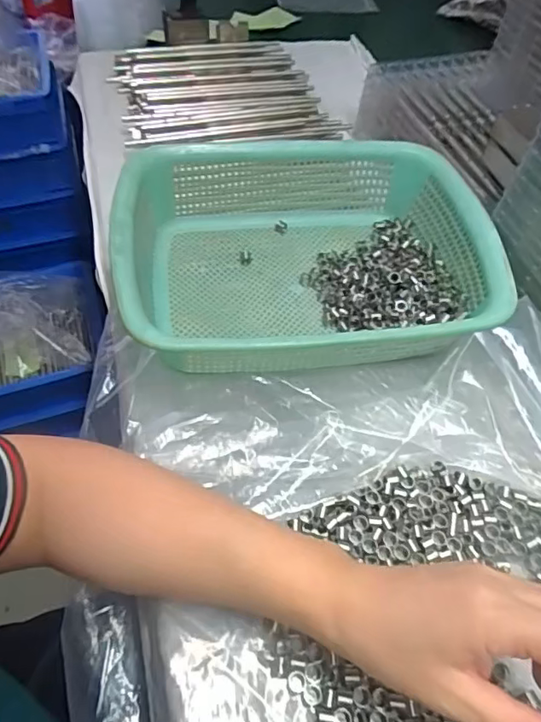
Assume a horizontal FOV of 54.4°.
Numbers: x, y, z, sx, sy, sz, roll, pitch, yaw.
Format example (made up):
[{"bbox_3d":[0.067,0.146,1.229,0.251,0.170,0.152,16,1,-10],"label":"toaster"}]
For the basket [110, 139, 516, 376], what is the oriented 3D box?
[{"bbox_3d":[0.032,-0.087,0.441,0.294,0.082,0.222,-3,52,-4],"label":"basket"}]

